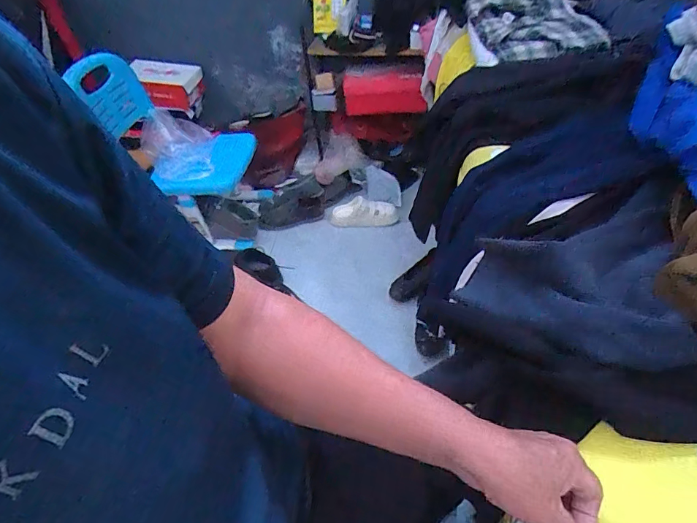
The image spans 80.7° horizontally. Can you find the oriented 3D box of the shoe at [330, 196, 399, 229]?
[{"bbox_3d":[0.063,-0.192,1.591,0.260,0.087,0.123,-4,45,1],"label":"shoe"}]

